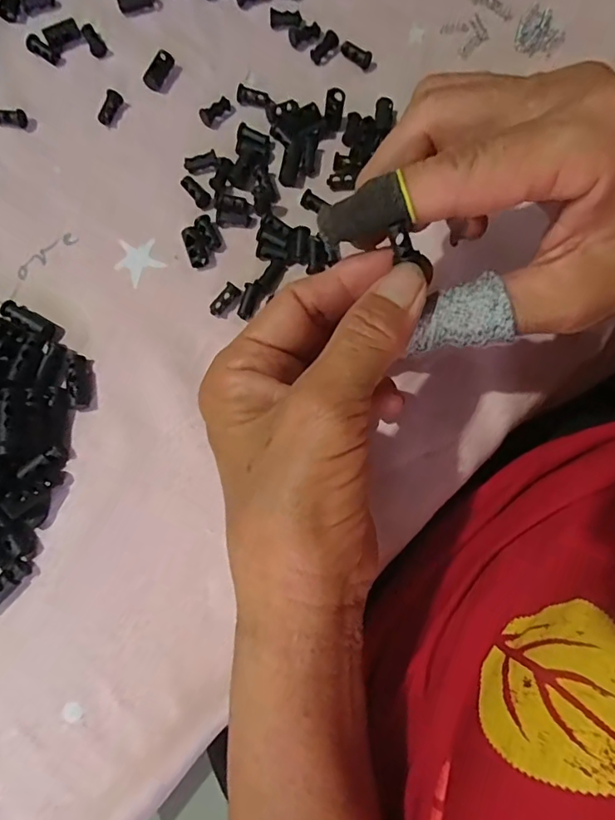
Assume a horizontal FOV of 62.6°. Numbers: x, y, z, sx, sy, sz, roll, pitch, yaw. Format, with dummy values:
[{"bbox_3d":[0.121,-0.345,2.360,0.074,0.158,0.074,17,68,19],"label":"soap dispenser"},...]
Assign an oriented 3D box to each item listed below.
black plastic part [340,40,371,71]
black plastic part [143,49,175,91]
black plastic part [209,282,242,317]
[{"bbox_3d":[0.026,-0.188,0.267,0.018,0.007,0.007,34,81,5],"label":"black plastic part"},{"bbox_3d":[-0.077,-0.177,0.264,0.009,0.009,0.018,27,81,4],"label":"black plastic part"},{"bbox_3d":[-0.039,-0.052,0.242,0.007,0.004,0.017,34,81,5],"label":"black plastic part"}]

